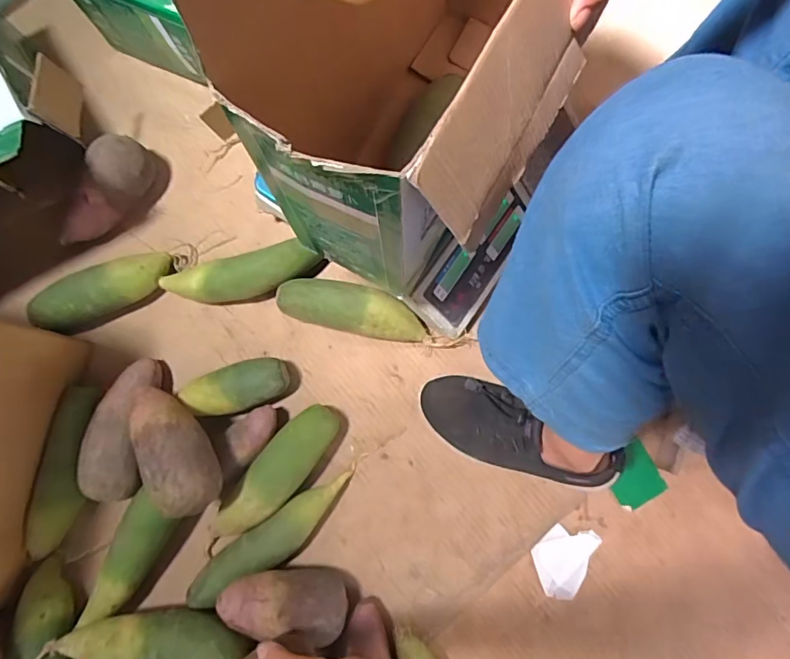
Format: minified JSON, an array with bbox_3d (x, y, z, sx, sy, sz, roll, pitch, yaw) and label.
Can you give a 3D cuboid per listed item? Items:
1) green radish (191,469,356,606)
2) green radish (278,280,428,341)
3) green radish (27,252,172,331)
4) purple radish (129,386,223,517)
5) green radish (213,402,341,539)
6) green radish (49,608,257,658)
[{"bbox_3d":[-0.142,0.243,0.573,0.224,0.048,0.055,-36,81,-5],"label":"green radish"},{"bbox_3d":[-0.054,-0.026,0.625,0.185,0.066,0.055,12,80,3],"label":"green radish"},{"bbox_3d":[-0.375,-0.052,0.637,0.176,0.054,0.063,-25,80,-4],"label":"green radish"},{"bbox_3d":[-0.248,0.129,0.541,0.065,0.060,0.156,-35,63,-5],"label":"purple radish"},{"bbox_3d":[-0.139,0.173,0.585,0.061,0.056,0.191,36,82,7],"label":"green radish"},{"bbox_3d":[-0.252,0.329,0.508,0.207,0.061,0.052,-6,79,0],"label":"green radish"}]

